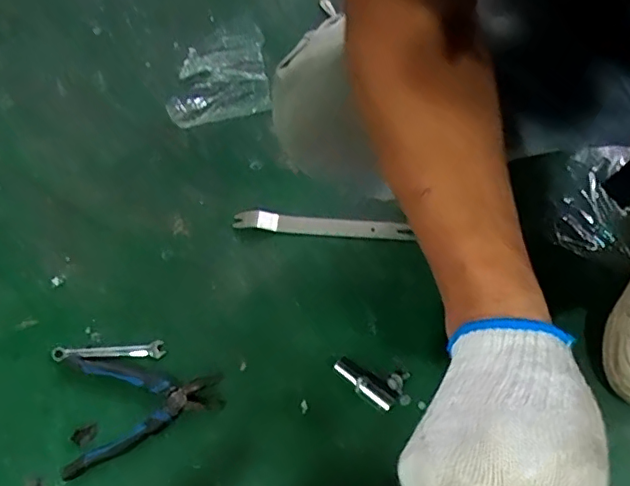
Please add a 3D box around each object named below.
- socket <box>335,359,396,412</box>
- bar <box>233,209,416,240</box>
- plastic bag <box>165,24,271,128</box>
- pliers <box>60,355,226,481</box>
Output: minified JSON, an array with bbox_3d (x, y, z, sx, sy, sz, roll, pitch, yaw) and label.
[{"bbox_3d":[0.057,0.168,0.677,0.082,0.027,0.021,34,77,13],"label":"socket"},{"bbox_3d":[0.011,-0.024,0.744,0.229,0.012,0.026,4,72,5],"label":"bar"},{"bbox_3d":[-0.141,-0.240,0.823,0.160,0.028,0.135,-21,72,-4],"label":"plastic bag"},{"bbox_3d":[-0.207,0.202,0.679,0.182,0.014,0.135,-4,72,2],"label":"pliers"}]

